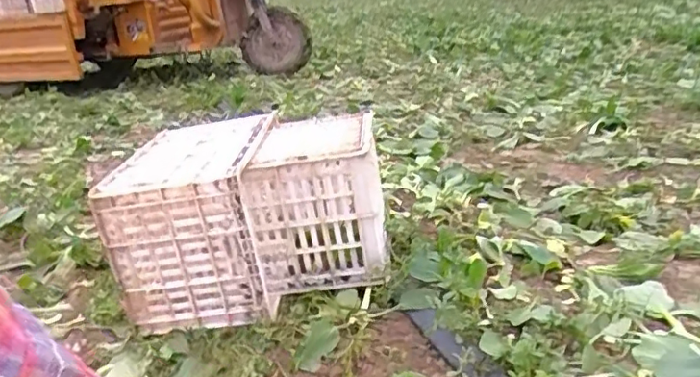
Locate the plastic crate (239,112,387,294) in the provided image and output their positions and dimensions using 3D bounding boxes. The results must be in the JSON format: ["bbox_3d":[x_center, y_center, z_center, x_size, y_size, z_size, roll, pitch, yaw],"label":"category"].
[{"bbox_3d":[-0.073,0.014,1.416,0.284,0.324,0.417,-5,19,2],"label":"plastic crate"}]

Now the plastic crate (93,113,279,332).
[{"bbox_3d":[-0.328,0.050,1.374,0.296,0.300,0.473,-5,19,2],"label":"plastic crate"}]

